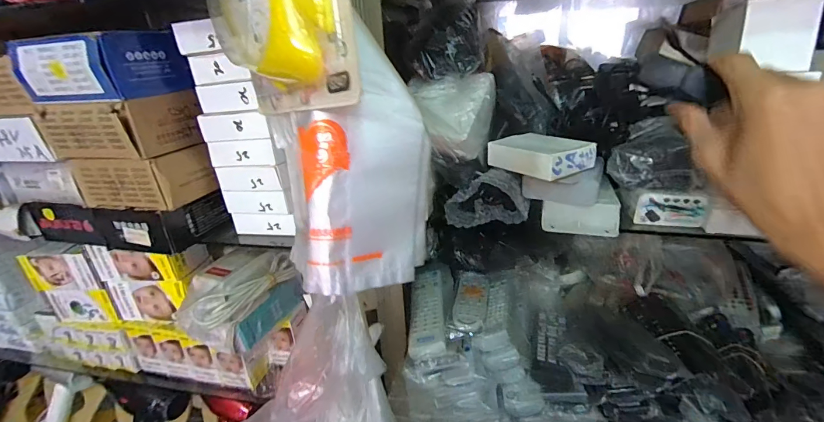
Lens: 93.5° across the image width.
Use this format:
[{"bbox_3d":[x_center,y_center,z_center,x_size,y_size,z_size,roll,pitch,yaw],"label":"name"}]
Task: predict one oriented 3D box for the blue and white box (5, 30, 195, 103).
[{"bbox_3d":[-0.330,-0.154,0.416,0.141,0.060,0.086,5,24,19],"label":"blue and white box"}]

